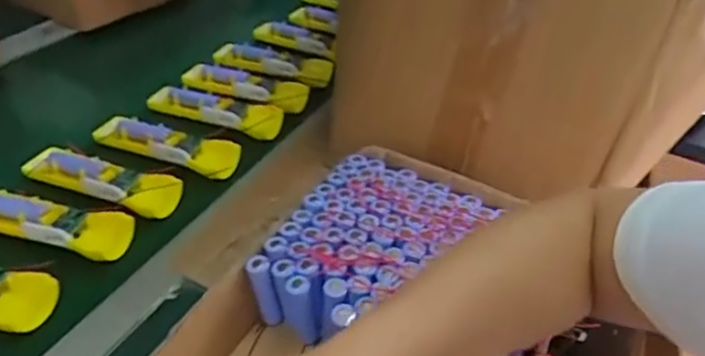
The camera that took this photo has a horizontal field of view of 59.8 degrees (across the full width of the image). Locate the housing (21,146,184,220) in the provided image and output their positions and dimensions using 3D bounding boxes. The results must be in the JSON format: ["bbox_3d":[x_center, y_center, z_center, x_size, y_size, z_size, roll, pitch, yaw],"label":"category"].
[{"bbox_3d":[-0.250,0.002,0.613,0.166,0.029,0.044,16,40,12],"label":"housing"}]

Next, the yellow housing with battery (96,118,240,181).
[{"bbox_3d":[-0.203,-0.034,0.664,0.165,0.033,0.047,13,40,8],"label":"yellow housing with battery"}]

